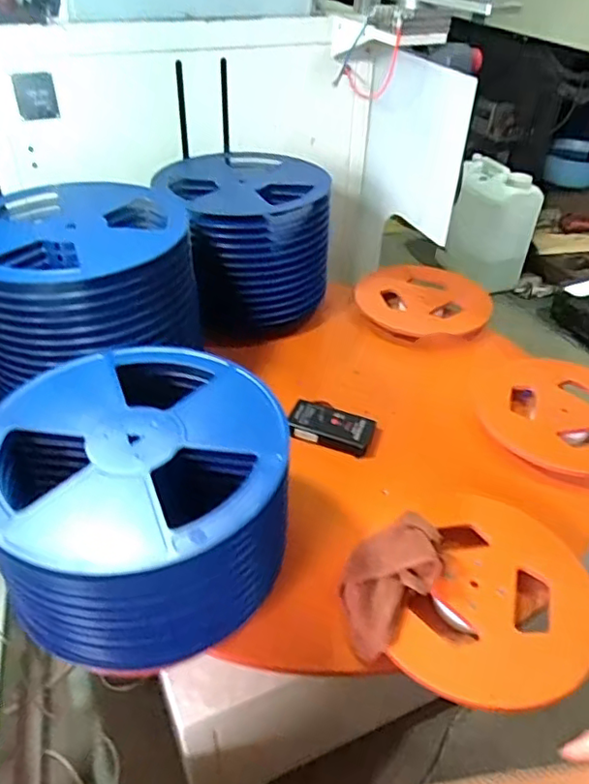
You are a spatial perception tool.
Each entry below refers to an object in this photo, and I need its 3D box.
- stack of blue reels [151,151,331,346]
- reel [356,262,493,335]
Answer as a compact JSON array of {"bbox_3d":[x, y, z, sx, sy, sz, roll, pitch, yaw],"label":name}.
[{"bbox_3d":[-0.101,-0.290,1.144,0.299,0.243,0.304,-19,44,-25],"label":"stack of blue reels"},{"bbox_3d":[0.260,-0.184,1.224,0.270,0.048,0.225,9,39,7],"label":"reel"}]

